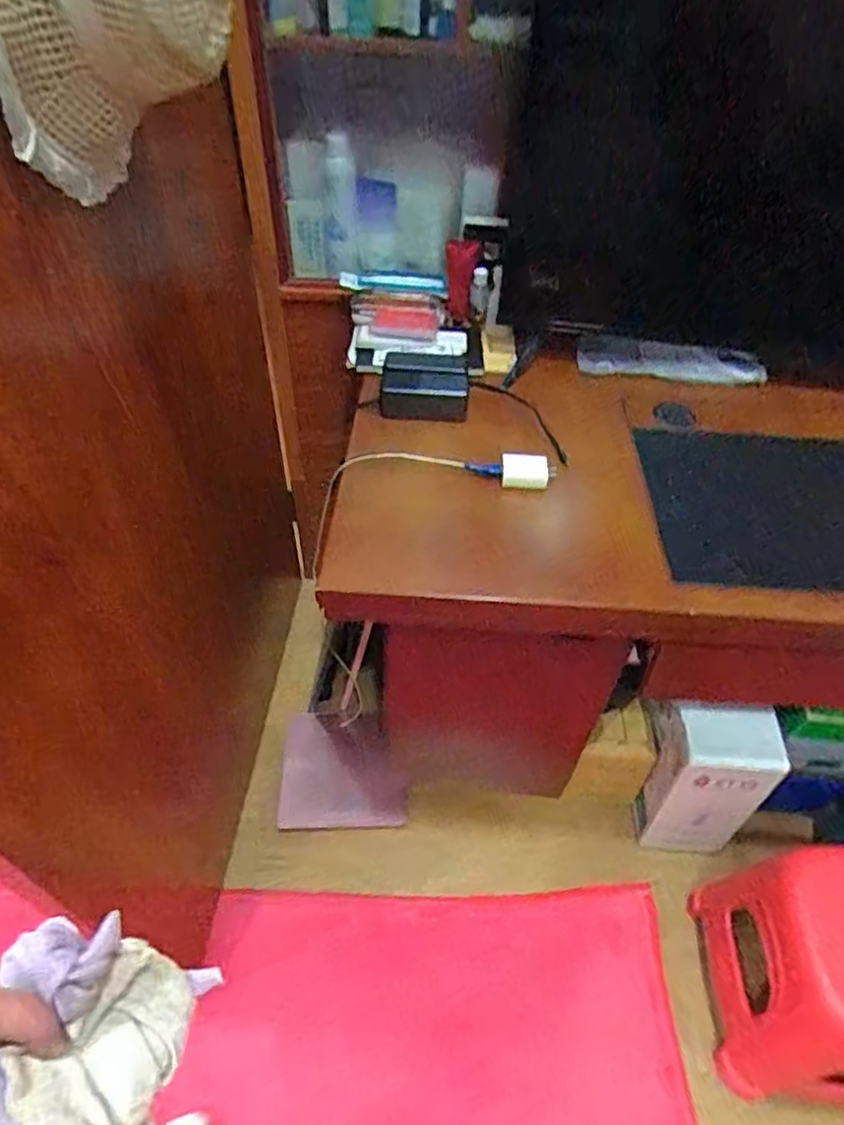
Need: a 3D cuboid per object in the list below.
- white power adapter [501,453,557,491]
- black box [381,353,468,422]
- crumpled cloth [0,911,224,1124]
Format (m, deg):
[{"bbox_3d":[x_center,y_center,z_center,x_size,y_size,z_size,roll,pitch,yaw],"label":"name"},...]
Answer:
[{"bbox_3d":[0.143,-0.122,0.872,0.073,0.037,0.039,6,45,2],"label":"white power adapter"},{"bbox_3d":[0.005,-0.272,1.009,0.129,0.052,0.120,4,45,0],"label":"black box"},{"bbox_3d":[-0.221,0.341,0.424,0.060,0.151,0.172,-19,41,35],"label":"crumpled cloth"}]

